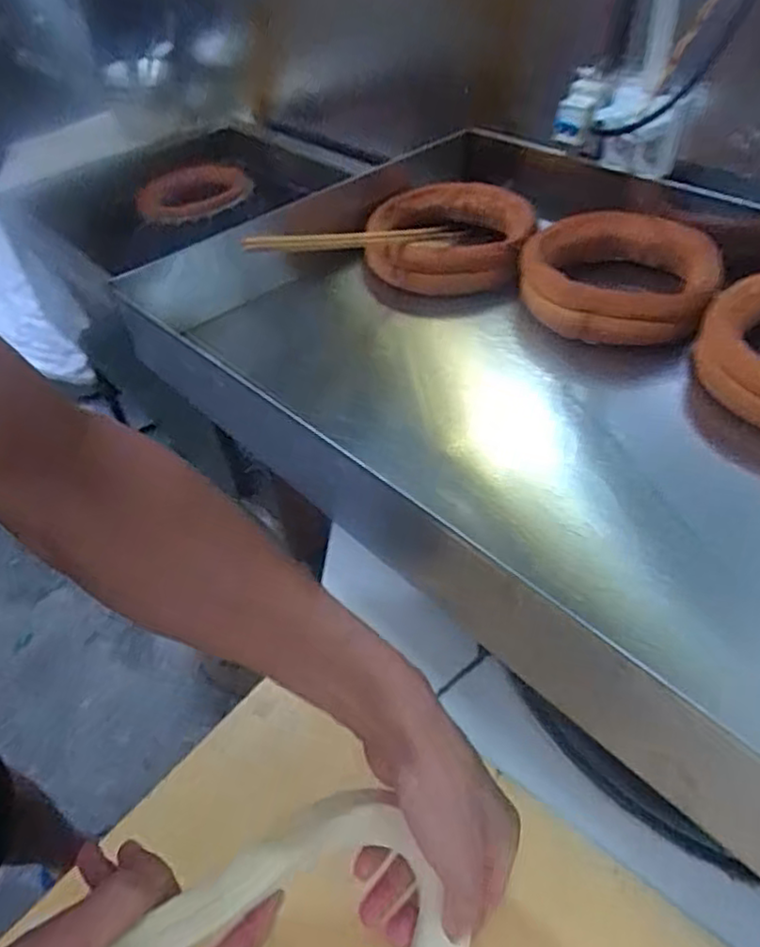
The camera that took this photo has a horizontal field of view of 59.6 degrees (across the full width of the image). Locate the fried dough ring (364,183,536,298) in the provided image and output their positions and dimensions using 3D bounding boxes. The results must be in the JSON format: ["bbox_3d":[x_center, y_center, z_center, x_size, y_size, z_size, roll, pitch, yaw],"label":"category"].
[{"bbox_3d":[0.096,-0.327,0.919,0.212,0.066,0.200,-1,47,1],"label":"fried dough ring"}]

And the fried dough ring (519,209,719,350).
[{"bbox_3d":[0.286,-0.237,0.816,0.222,0.077,0.199,8,46,15],"label":"fried dough ring"}]

